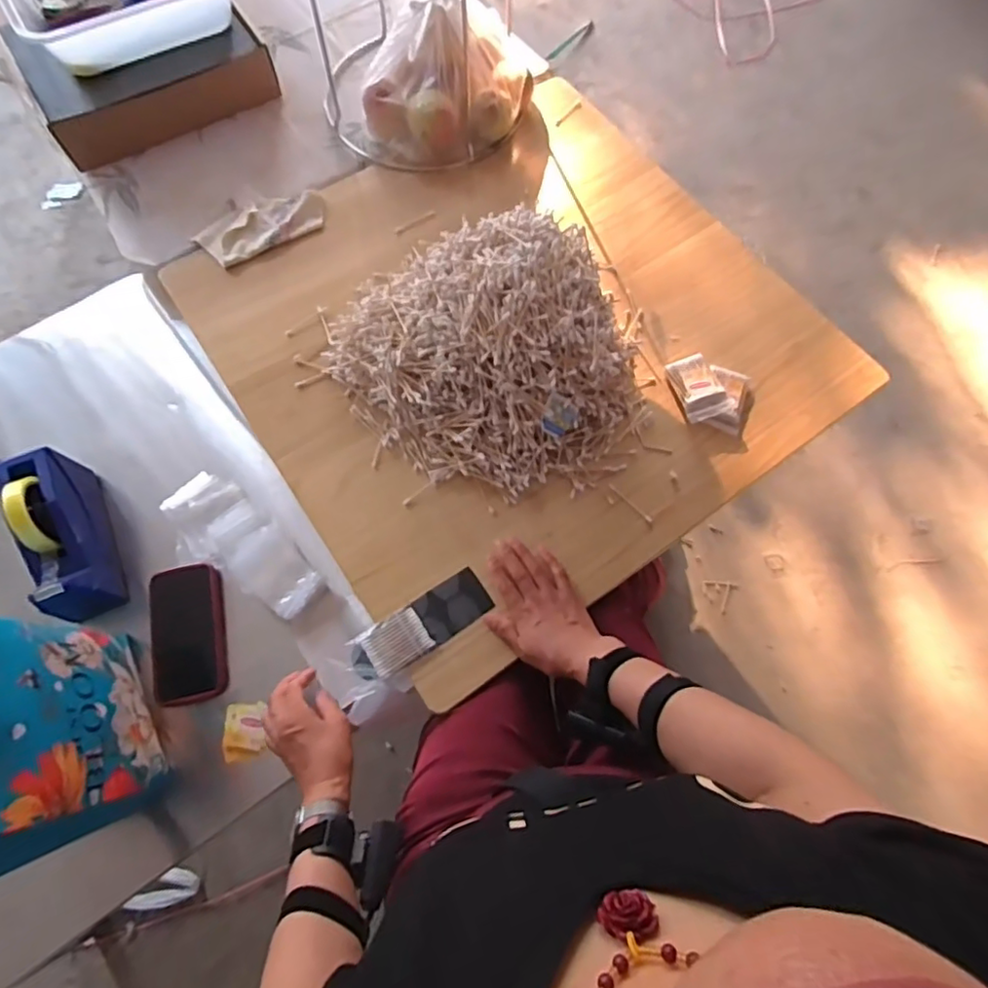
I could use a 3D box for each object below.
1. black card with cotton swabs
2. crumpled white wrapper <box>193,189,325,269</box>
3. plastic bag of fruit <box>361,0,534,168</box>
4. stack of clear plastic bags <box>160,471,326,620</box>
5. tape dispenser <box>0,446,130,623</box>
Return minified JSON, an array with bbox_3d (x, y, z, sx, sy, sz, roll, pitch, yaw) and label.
[{"bbox_3d":[-0.087,0.158,0.703,0.173,0.008,0.060,-31,74,-12],"label":"black card with cotton swabs"},{"bbox_3d":[-0.356,-0.419,0.910,0.193,0.018,0.086,-32,74,-12],"label":"crumpled white wrapper"},{"bbox_3d":[-0.073,-0.679,0.954,0.283,0.175,0.166,-17,71,-8],"label":"plastic bag of fruit"},{"bbox_3d":[-0.346,0.070,0.788,0.257,0.036,0.113,40,74,12],"label":"stack of clear plastic bags"},{"bbox_3d":[-0.548,0.049,0.738,0.073,0.115,0.215,-26,73,-10],"label":"tape dispenser"}]

